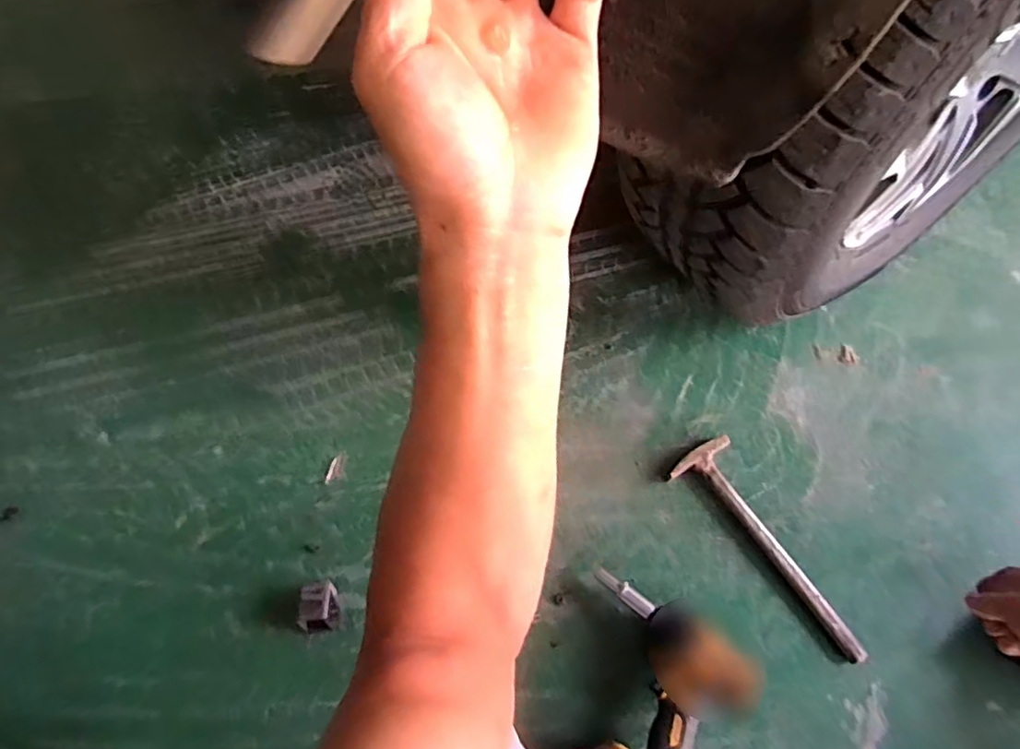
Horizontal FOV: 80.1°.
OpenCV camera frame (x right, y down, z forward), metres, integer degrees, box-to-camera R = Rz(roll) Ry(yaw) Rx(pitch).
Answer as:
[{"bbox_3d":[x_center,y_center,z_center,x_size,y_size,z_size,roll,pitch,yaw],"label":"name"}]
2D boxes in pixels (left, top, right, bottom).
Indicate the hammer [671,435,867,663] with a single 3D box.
[{"bbox_3d":[0.335,0.212,0.764,0.082,0.024,0.297,-31,66,-15],"label":"hammer"}]

